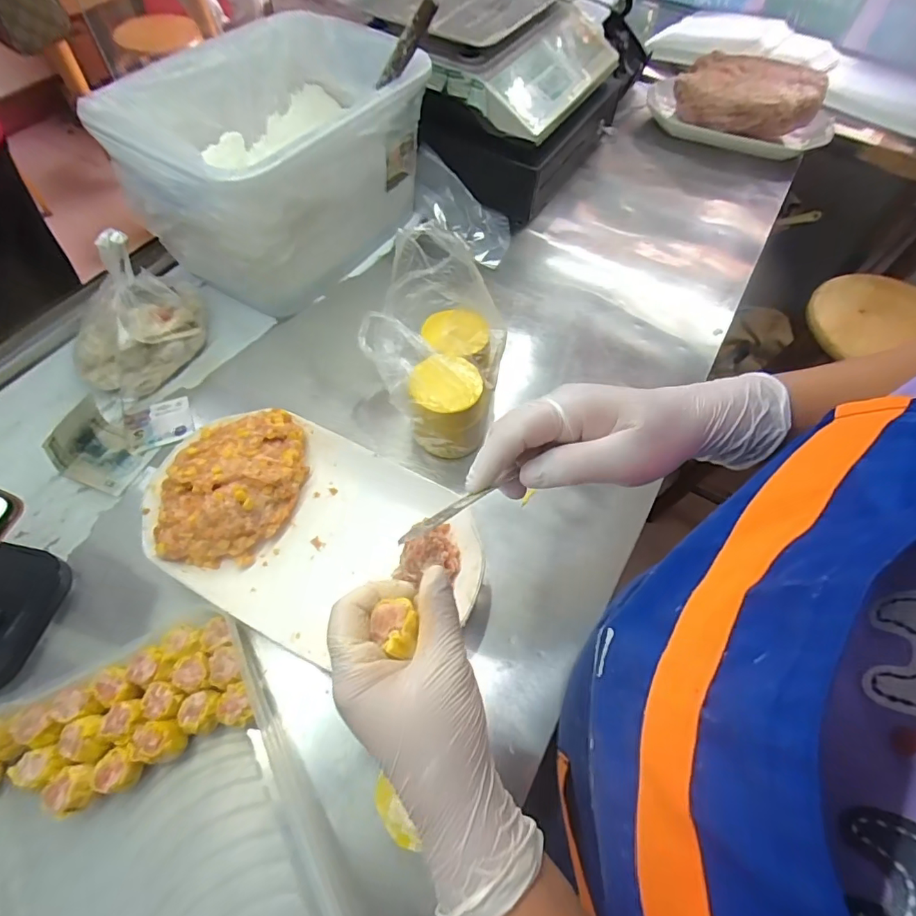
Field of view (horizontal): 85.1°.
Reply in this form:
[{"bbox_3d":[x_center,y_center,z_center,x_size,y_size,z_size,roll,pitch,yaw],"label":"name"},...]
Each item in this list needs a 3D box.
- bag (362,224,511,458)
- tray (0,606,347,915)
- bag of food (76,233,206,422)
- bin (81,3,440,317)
[{"bbox_3d":[-0.027,-0.124,0.524,0.143,0.181,0.175,10,58,3],"label":"bag"},{"bbox_3d":[-0.232,0.291,0.343,0.247,0.041,0.311,-24,63,-17],"label":"tray"},{"bbox_3d":[-0.356,-0.148,0.547,0.150,0.130,0.119,-29,64,-20],"label":"bag of food"},{"bbox_3d":[-0.218,-0.370,0.642,0.250,0.204,0.363,25,60,12],"label":"bin"}]

